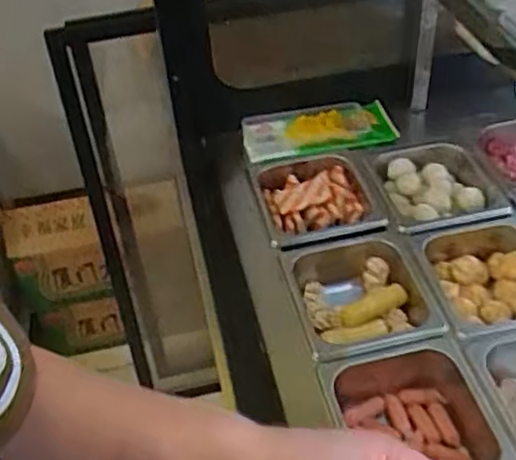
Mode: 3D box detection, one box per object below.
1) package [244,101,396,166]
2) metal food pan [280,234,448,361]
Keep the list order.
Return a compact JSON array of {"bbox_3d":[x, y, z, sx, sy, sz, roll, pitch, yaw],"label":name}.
[{"bbox_3d":[0.093,-0.150,1.073,0.230,0.034,0.092,-9,42,-2],"label":"package"},{"bbox_3d":[0.125,0.091,0.859,0.167,0.065,0.181,-8,42,-2],"label":"metal food pan"}]

